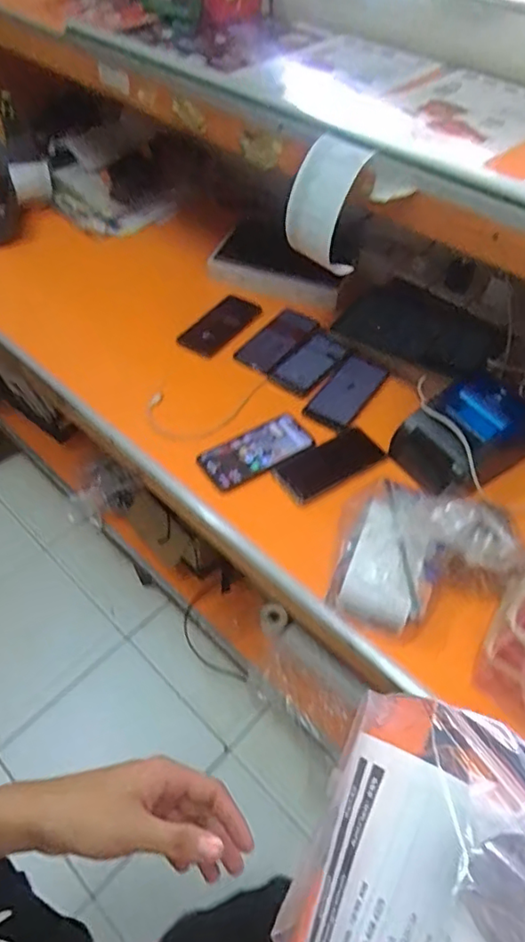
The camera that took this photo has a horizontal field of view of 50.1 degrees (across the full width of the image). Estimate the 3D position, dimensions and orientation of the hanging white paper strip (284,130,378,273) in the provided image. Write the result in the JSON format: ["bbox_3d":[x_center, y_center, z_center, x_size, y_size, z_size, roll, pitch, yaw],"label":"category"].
[{"bbox_3d":[0.077,-0.342,0.725,0.042,0.157,0.091,-35,62,-25],"label":"hanging white paper strip"}]

